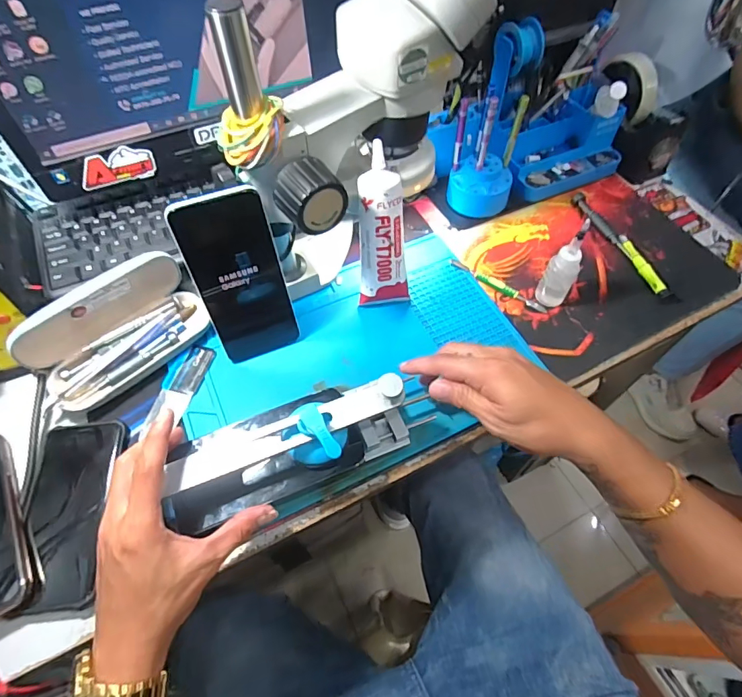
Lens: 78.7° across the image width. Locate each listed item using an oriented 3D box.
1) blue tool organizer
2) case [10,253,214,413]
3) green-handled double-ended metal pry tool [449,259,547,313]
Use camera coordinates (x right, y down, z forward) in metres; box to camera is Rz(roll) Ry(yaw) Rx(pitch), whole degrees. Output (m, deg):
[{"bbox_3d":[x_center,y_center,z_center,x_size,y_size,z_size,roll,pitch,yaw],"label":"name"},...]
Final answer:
[{"bbox_3d":[0.197,-0.278,0.553,0.239,0.152,0.132,-22,61,-13],"label":"blue tool organizer"},{"bbox_3d":[-0.245,-0.022,0.437,0.077,0.081,0.156,39,66,22],"label":"case"},{"bbox_3d":[0.143,-0.073,0.513,0.119,0.007,0.012,30,63,17],"label":"green-handled double-ended metal pry tool"}]

